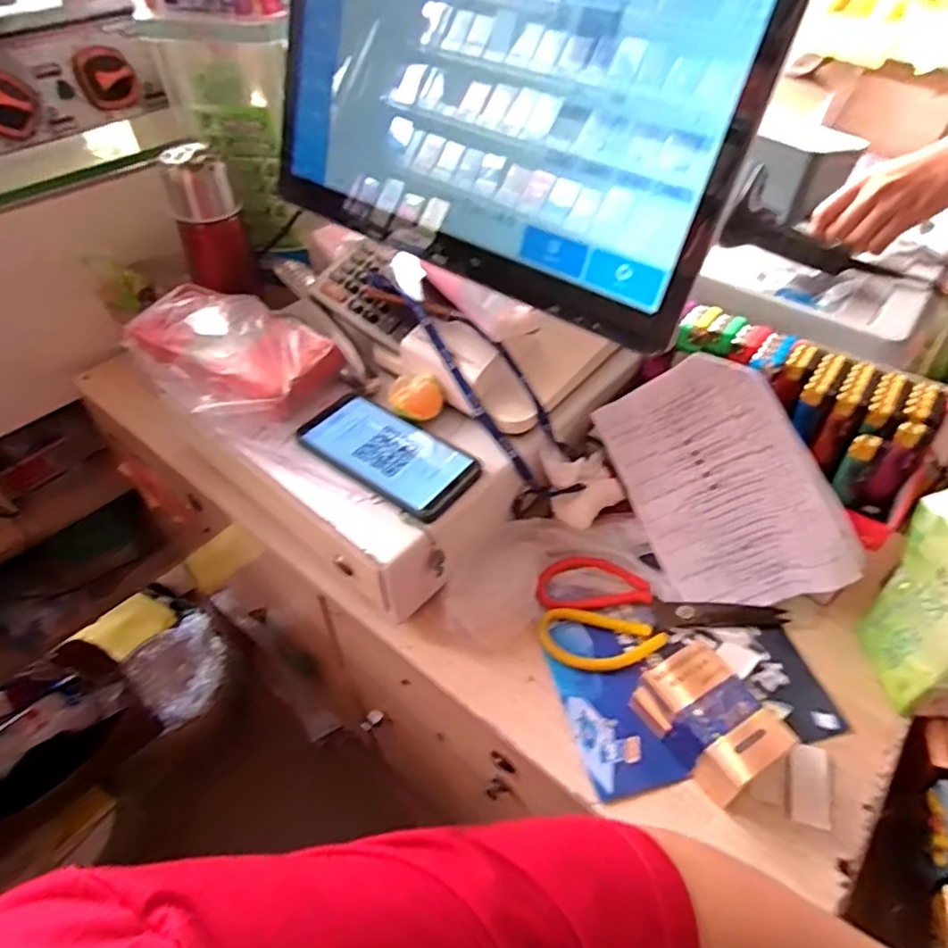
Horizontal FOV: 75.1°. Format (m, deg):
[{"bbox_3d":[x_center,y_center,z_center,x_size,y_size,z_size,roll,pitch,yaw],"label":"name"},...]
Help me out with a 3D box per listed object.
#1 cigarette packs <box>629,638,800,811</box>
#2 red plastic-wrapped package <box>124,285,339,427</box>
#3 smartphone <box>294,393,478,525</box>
[{"bbox_3d":[0.164,0.169,0.424,0.062,0.046,0.091,-27,53,-22],"label":"cigarette packs"},{"bbox_3d":[-0.231,-0.112,0.555,0.195,0.056,0.118,23,52,19],"label":"red plastic-wrapped package"},{"bbox_3d":[-0.069,-0.018,0.503,0.144,0.012,0.070,30,54,24],"label":"smartphone"}]

